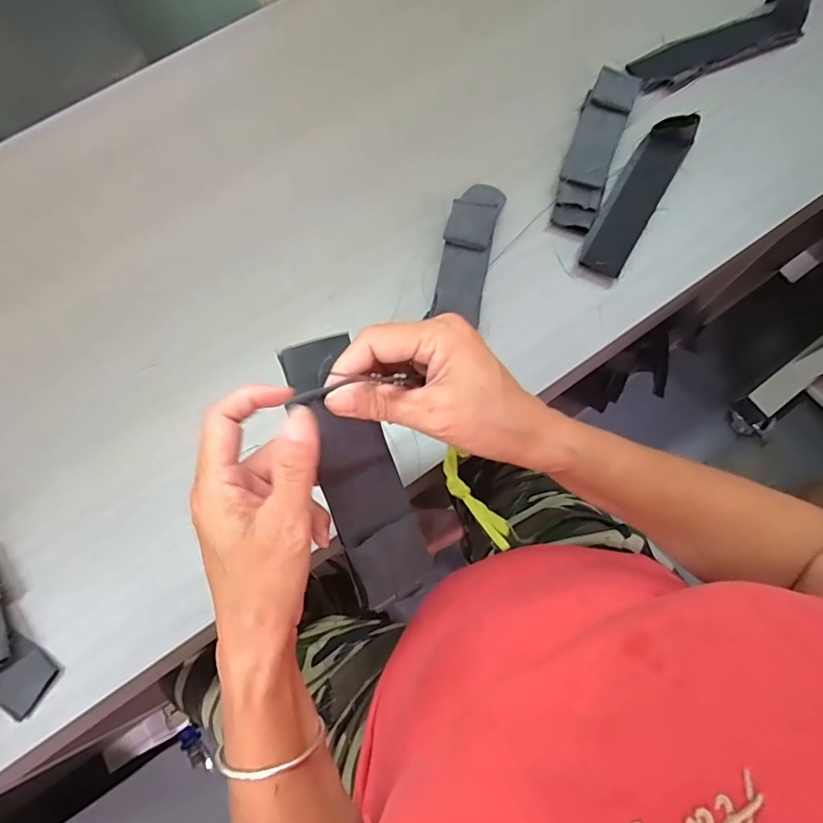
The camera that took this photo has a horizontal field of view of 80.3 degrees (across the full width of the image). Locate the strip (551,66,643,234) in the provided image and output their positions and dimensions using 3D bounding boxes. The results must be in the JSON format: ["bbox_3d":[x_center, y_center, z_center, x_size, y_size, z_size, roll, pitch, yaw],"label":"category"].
[{"bbox_3d":[0.191,-0.279,0.506,0.048,0.019,0.198,21,74,9],"label":"strip"}]

